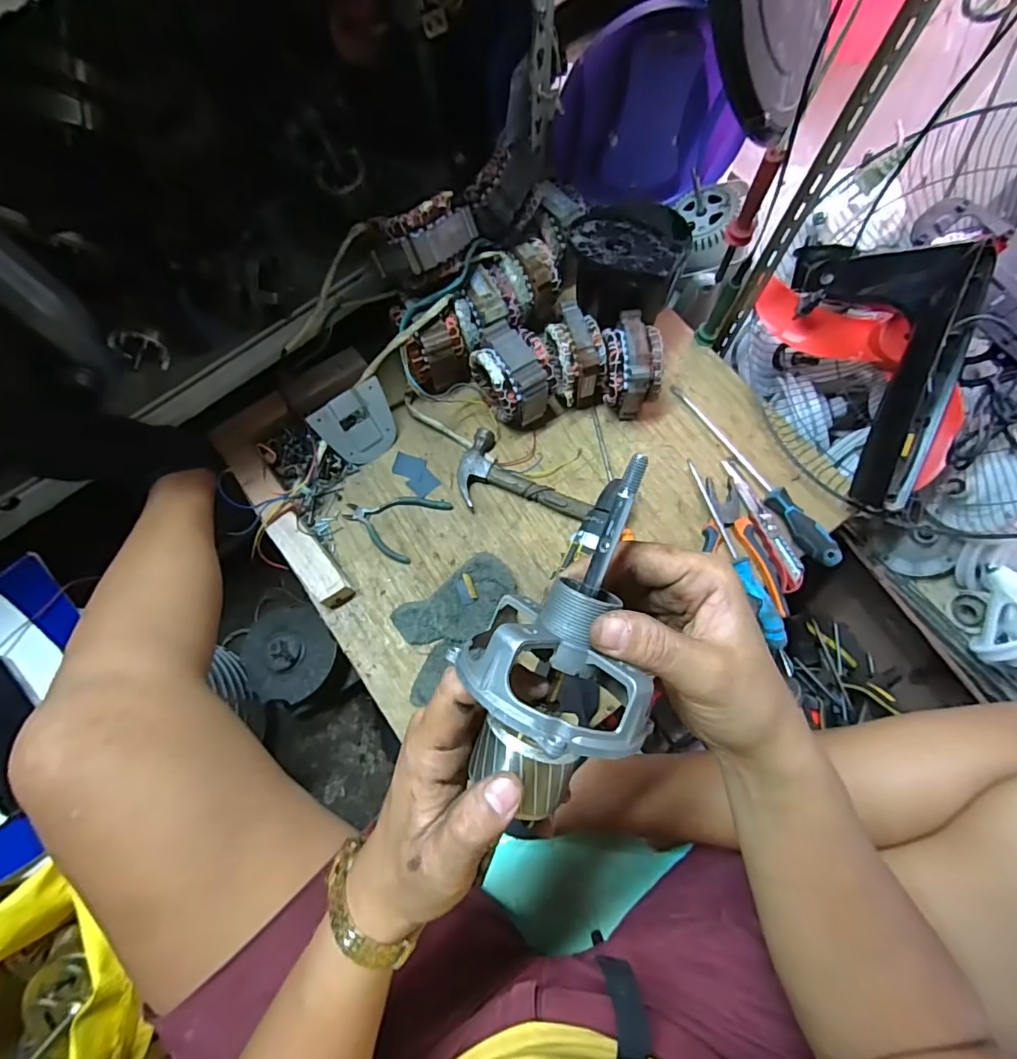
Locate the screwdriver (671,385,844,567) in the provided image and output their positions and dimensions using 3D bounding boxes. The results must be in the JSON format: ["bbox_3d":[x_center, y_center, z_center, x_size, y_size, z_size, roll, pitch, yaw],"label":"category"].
[{"bbox_3d":[0.317,-0.081,0.684,0.028,0.039,0.306,-28,74,-8],"label":"screwdriver"}]

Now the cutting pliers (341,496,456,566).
[{"bbox_3d":[-0.148,-0.021,0.684,0.108,0.007,0.100,33,76,11],"label":"cutting pliers"}]

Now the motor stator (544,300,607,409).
[{"bbox_3d":[0.086,-0.227,0.692,0.067,0.097,0.105,-13,73,-3],"label":"motor stator"}]

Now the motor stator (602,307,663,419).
[{"bbox_3d":[0.157,-0.213,0.688,0.067,0.110,0.098,-3,72,0],"label":"motor stator"}]

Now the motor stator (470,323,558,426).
[{"bbox_3d":[0.006,-0.200,0.682,0.083,0.091,0.107,-30,74,-8],"label":"motor stator"}]

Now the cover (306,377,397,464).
[{"bbox_3d":[-0.193,-0.134,0.685,0.096,0.094,0.007,-36,38,-9],"label":"cover"}]

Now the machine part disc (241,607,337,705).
[{"bbox_3d":[-0.357,0.198,0.837,0.160,0.053,0.142,41,78,13],"label":"machine part disc"}]

